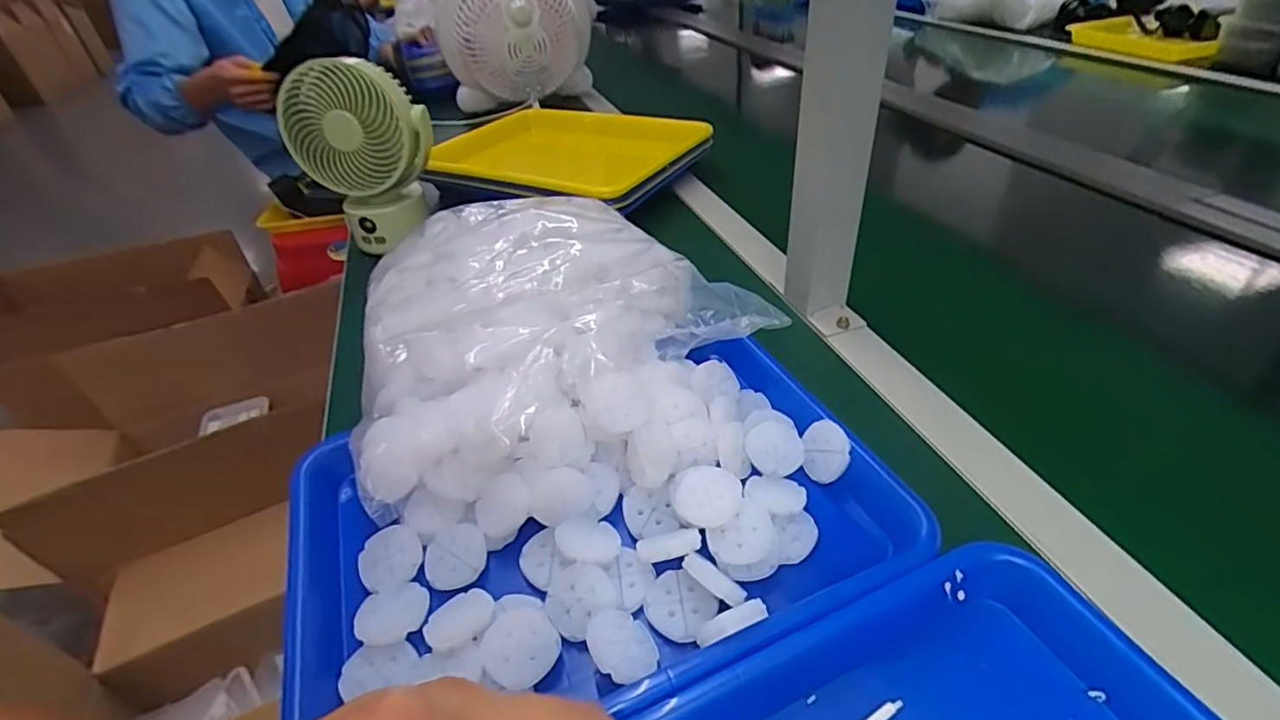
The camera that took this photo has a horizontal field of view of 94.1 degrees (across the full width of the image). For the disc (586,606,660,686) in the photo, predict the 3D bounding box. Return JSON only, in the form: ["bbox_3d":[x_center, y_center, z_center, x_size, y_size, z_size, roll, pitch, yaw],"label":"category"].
[{"bbox_3d":[-0.008,0.140,0.291,0.034,0.007,0.037,21,24,-10],"label":"disc"}]

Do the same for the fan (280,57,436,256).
[{"bbox_3d":[-0.279,-0.210,0.622,0.135,0.185,0.079,-23,43,-20],"label":"fan"}]

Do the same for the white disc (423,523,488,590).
[{"bbox_3d":[-0.106,0.113,0.342,0.034,0.006,0.035,-1,59,2],"label":"white disc"}]

